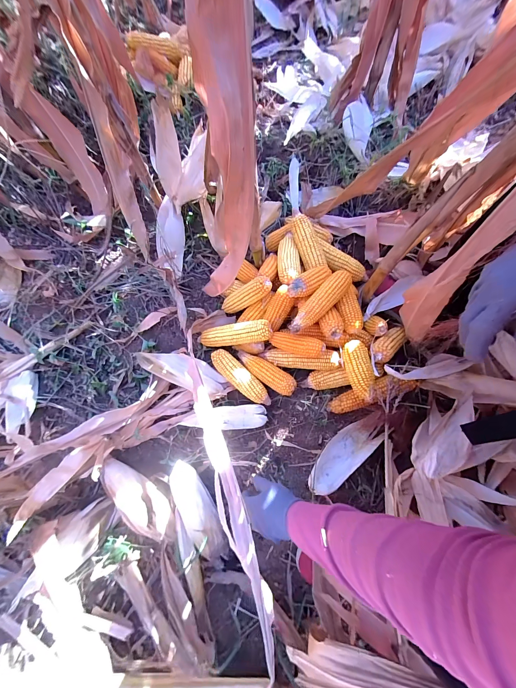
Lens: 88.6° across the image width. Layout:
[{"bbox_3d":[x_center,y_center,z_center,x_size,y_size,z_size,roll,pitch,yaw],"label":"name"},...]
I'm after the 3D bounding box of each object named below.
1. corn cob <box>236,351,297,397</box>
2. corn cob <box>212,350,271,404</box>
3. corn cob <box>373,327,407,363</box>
[{"bbox_3d":[0.019,0.066,0.624,0.159,0.052,0.048,35,74,11],"label":"corn cob"},{"bbox_3d":[-0.039,0.081,0.617,0.170,0.048,0.051,43,76,13],"label":"corn cob"},{"bbox_3d":[0.305,0.000,0.612,0.126,0.039,0.052,-32,73,-37],"label":"corn cob"}]

